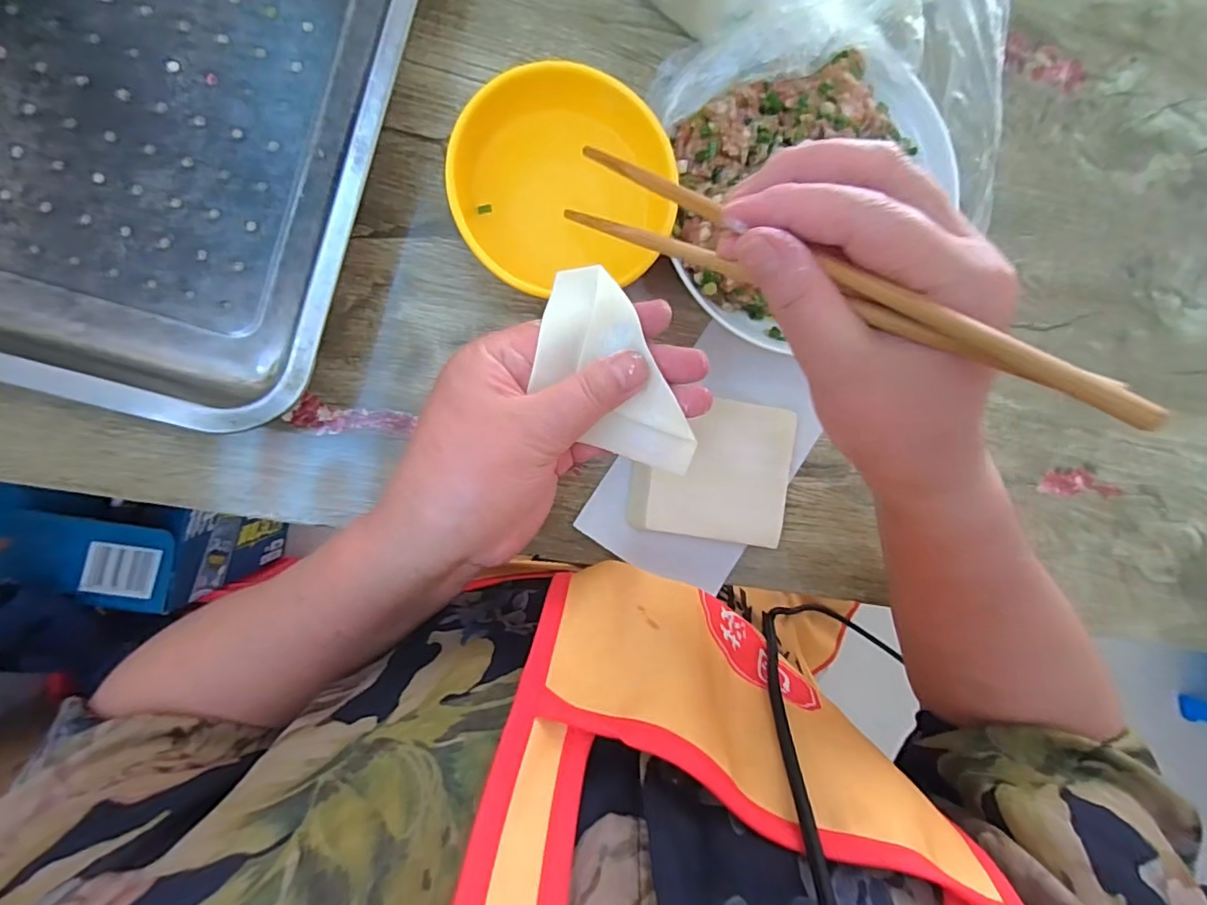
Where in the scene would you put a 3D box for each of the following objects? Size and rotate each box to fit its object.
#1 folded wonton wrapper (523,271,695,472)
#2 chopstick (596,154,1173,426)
[{"bbox_3d":[0.002,-0.030,0.247,0.048,0.022,0.099,-33,107,-6],"label":"folded wonton wrapper"},{"bbox_3d":[0.068,-0.075,0.202,0.007,0.008,0.235,-45,58,-4],"label":"chopstick"}]

